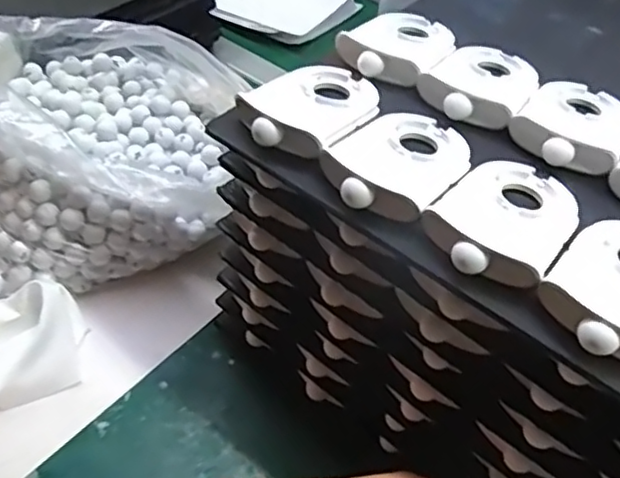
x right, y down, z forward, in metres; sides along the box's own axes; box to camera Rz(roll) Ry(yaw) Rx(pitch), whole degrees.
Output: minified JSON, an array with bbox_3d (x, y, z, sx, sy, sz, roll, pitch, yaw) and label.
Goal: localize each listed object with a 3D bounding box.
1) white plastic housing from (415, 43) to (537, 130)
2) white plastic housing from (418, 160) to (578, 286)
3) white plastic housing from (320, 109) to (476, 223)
[{"bbox_3d":[0.105,-0.096,0.387,0.058,0.017,0.088,29,50,19],"label":"white plastic housing"},{"bbox_3d":[0.094,-0.013,0.307,0.057,0.012,0.089,31,51,21],"label":"white plastic housing"},{"bbox_3d":[0.047,-0.042,0.329,0.058,0.014,0.087,31,51,21],"label":"white plastic housing"}]

